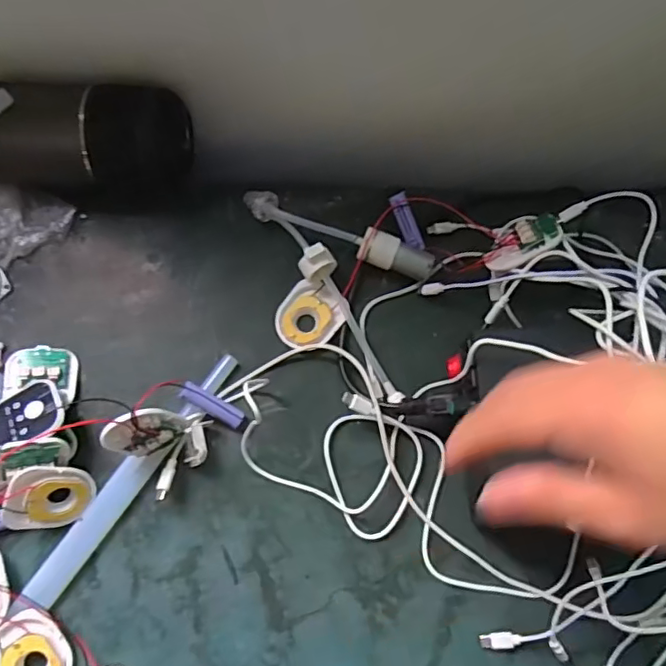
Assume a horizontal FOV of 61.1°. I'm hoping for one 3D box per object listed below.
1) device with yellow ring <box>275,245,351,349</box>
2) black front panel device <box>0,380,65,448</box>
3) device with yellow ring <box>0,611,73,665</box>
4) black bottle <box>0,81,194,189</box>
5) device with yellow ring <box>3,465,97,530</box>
[{"bbox_3d":[-0.014,-0.024,0.442,0.052,0.042,0.071,32,73,8],"label":"device with yellow ring"},{"bbox_3d":[-0.225,0.059,0.405,0.057,0.006,0.049,-30,56,-13],"label":"black front panel device"},{"bbox_3d":[-0.202,0.215,0.378,0.058,0.013,0.046,34,74,8],"label":"device with yellow ring"},{"bbox_3d":[-0.199,-0.151,0.445,0.171,0.076,0.076,-2,72,-3],"label":"black bottle"},{"bbox_3d":[-0.198,0.116,0.395,0.011,0.056,0.050,37,107,48],"label":"device with yellow ring"}]

